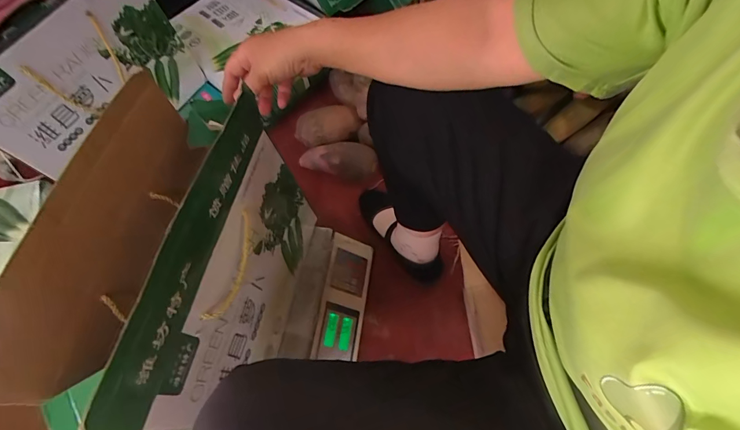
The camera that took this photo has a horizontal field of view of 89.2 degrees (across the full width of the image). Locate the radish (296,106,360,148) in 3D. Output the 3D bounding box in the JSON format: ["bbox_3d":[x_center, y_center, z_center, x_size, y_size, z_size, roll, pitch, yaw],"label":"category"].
[{"bbox_3d":[-0.098,-0.206,0.846,0.146,0.065,0.079,-21,65,-5],"label":"radish"}]

